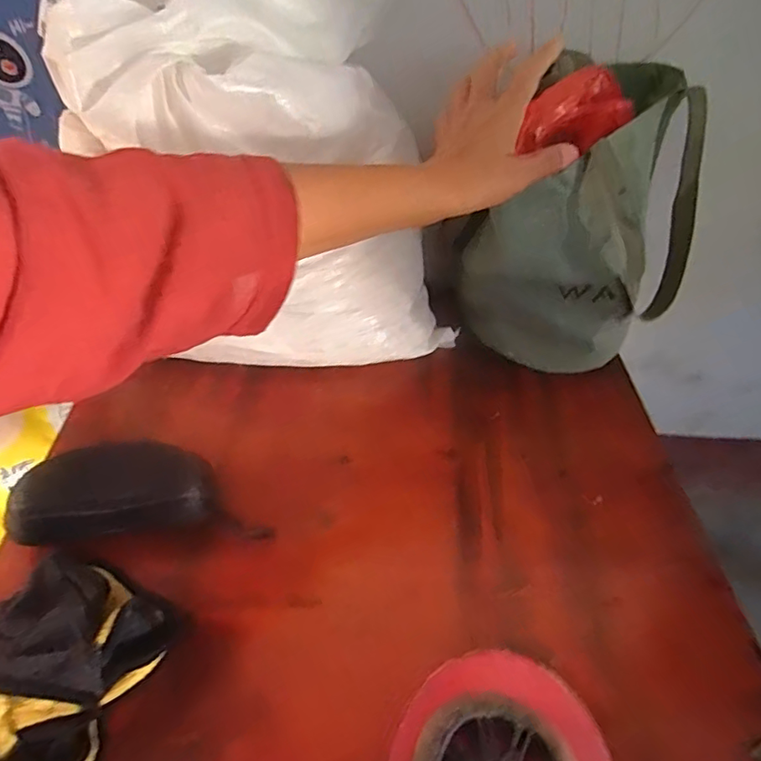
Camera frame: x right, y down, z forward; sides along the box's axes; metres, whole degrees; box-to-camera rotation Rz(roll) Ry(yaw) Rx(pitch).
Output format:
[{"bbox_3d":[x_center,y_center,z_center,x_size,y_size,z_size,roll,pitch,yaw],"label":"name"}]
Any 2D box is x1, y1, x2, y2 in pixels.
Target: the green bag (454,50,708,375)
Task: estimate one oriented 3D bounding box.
[{"bbox_3d":[0.232,-0.151,0.593,0.192,0.290,0.212,29,48,21],"label":"green bag"}]

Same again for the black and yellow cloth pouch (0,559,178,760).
[{"bbox_3d":[-0.224,0.199,0.348,0.120,0.076,0.170,18,45,11],"label":"black and yellow cloth pouch"}]

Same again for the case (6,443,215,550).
[{"bbox_3d":[-0.219,0.096,0.452,0.151,0.057,0.067,-7,46,-15],"label":"case"}]

